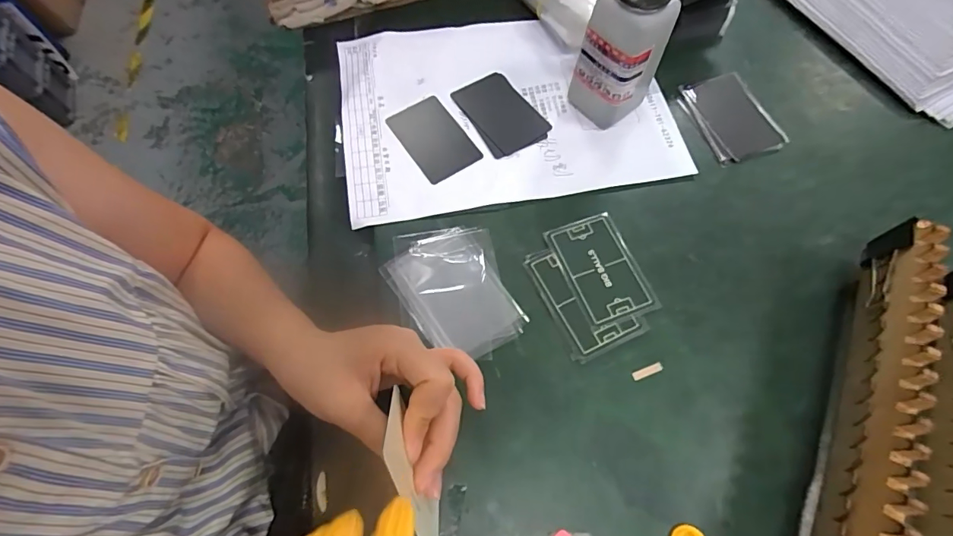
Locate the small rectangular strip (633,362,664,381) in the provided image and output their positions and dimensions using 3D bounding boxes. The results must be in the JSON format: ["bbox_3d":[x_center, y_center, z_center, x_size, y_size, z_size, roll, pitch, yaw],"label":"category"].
[{"bbox_3d":[0.122,0.073,0.320,0.023,0.004,0.006,-20,68,-7],"label":"small rectangular strip"}]

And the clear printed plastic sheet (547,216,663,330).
[{"bbox_3d":[0.097,0.000,0.351,0.055,0.004,0.088,-20,68,-7],"label":"clear printed plastic sheet"}]

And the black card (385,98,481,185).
[{"bbox_3d":[-0.039,-0.117,0.409,0.055,0.004,0.086,-32,70,-12],"label":"black card"}]

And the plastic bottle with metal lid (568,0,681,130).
[{"bbox_3d":[0.124,-0.181,0.359,0.074,0.138,0.056,-21,69,-8],"label":"plastic bottle with metal lid"}]

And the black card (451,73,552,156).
[{"bbox_3d":[0.023,-0.146,0.420,0.054,0.005,0.089,-34,68,-11],"label":"black card"}]

